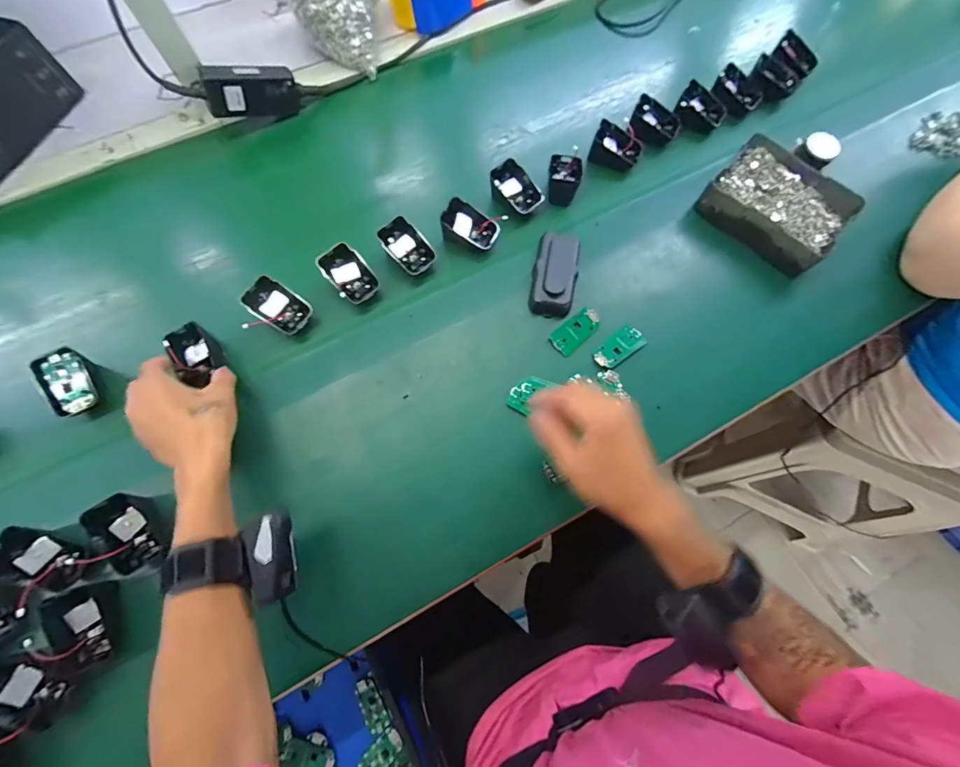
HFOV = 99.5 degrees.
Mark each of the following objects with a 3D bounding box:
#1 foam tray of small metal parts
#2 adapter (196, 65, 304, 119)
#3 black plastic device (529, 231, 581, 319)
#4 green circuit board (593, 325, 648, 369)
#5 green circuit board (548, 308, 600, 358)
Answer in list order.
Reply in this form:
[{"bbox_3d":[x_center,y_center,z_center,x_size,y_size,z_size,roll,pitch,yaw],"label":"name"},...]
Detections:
[{"bbox_3d":[0.375,-0.223,0.517,0.155,0.058,0.119,39,75,13],"label":"foam tray of small metal parts"},{"bbox_3d":[-0.306,-0.395,0.550,0.117,0.051,0.032,-21,69,-25],"label":"adapter"},{"bbox_3d":[0.089,-0.130,0.485,0.051,0.029,0.100,14,71,5],"label":"black plastic device"},{"bbox_3d":[0.161,-0.043,0.462,0.063,0.010,0.032,-40,75,-13],"label":"green circuit board"},{"bbox_3d":[0.111,-0.062,0.471,0.064,0.006,0.031,-41,75,-13],"label":"green circuit board"}]

